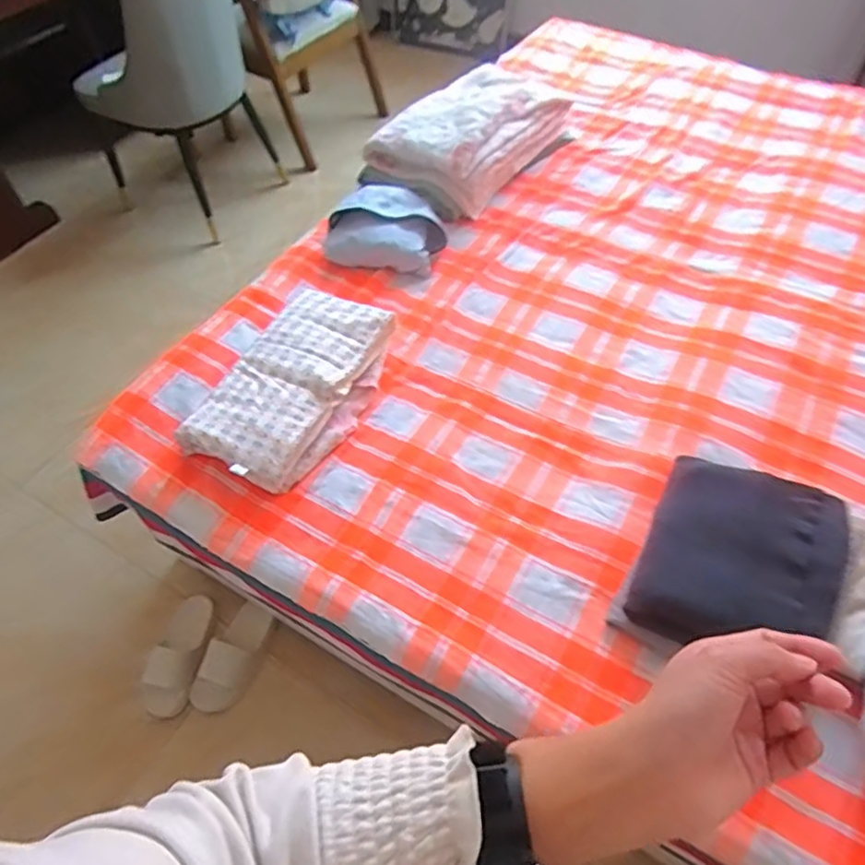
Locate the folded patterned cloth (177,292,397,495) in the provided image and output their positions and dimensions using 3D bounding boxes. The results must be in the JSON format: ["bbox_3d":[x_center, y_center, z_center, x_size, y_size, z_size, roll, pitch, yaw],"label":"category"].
[{"bbox_3d":[-0.251,-0.081,1.195,0.239,0.106,0.411,24,59,20],"label":"folded patterned cloth"}]

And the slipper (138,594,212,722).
[{"bbox_3d":[-0.568,0.492,1.418,0.116,0.068,0.259,4,55,7],"label":"slipper"}]

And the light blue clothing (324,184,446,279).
[{"bbox_3d":[-0.104,-0.456,1.411,0.259,0.125,0.208,-2,54,3],"label":"light blue clothing"}]

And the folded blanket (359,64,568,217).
[{"bbox_3d":[0.092,-0.738,1.577,0.328,0.160,0.439,28,61,22],"label":"folded blanket"}]

